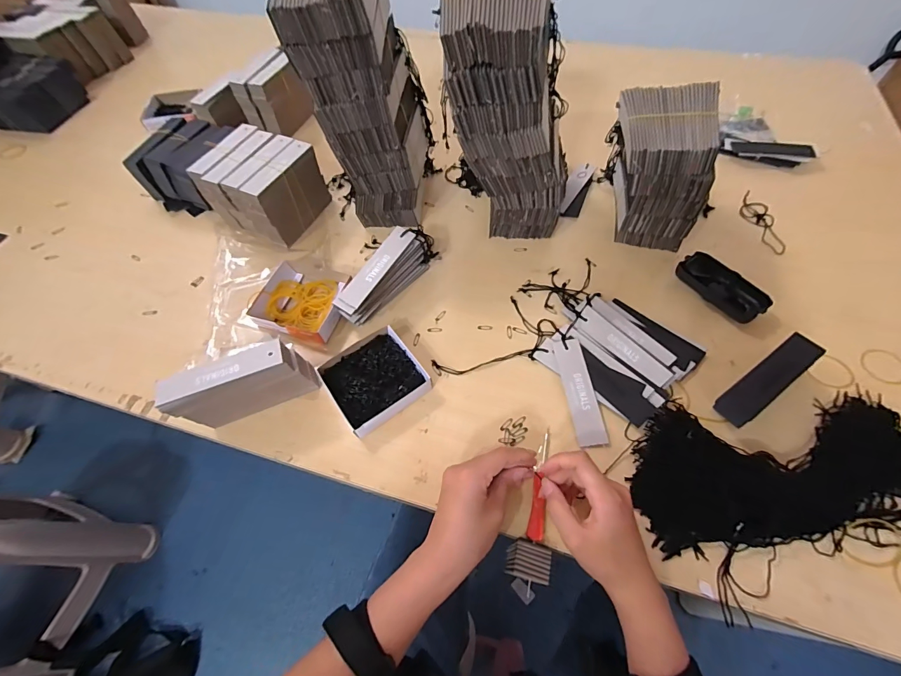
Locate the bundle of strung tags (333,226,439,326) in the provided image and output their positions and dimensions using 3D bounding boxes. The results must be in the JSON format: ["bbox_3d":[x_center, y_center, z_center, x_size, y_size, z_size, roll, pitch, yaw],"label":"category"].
[{"bbox_3d":[-0.080,-0.090,0.517,0.033,0.072,0.175,32,66,21],"label":"bundle of strung tags"}]

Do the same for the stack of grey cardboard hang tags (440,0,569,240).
[{"bbox_3d":[0.073,-0.245,0.469,0.147,0.295,0.113,6,59,8],"label":"stack of grey cardboard hang tags"}]

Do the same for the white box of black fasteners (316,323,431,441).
[{"bbox_3d":[-0.089,0.049,0.454,0.102,0.027,0.103,-33,62,-15],"label":"white box of black fasteners"}]

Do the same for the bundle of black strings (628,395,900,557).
[{"bbox_3d":[0.330,0.123,0.380,0.287,0.031,0.129,-7,58,0],"label":"bundle of black strings"}]

